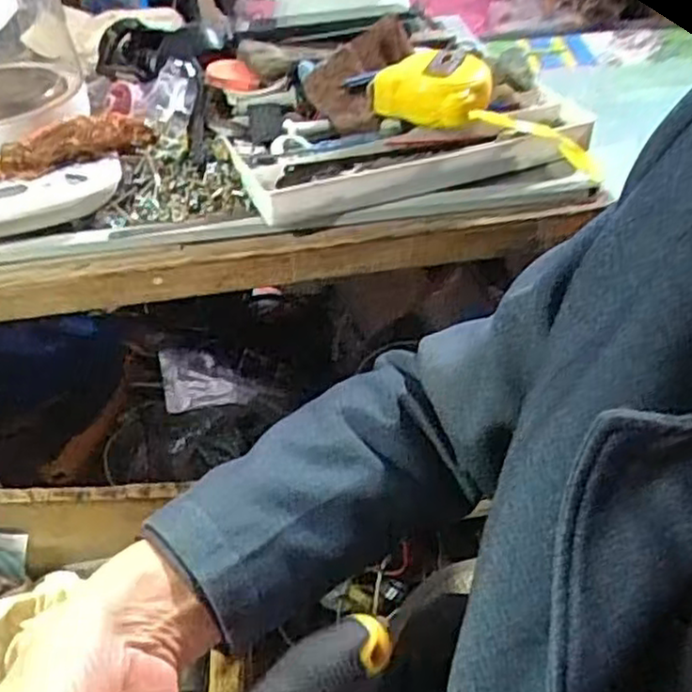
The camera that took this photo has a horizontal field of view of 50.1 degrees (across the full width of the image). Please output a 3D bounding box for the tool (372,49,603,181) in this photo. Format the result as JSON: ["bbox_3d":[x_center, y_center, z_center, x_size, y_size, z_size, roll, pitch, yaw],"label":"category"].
[{"bbox_3d":[0.114,-0.183,0.580,0.188,0.046,0.067,23,47,2],"label":"tool"}]

